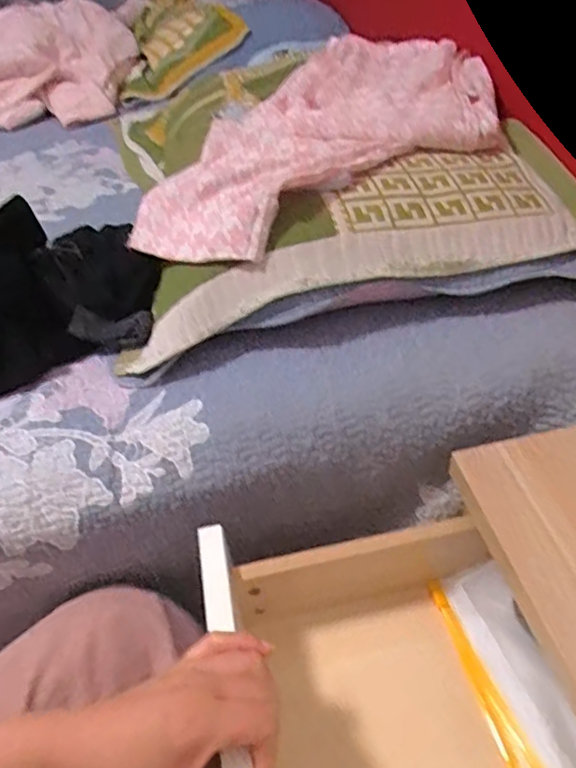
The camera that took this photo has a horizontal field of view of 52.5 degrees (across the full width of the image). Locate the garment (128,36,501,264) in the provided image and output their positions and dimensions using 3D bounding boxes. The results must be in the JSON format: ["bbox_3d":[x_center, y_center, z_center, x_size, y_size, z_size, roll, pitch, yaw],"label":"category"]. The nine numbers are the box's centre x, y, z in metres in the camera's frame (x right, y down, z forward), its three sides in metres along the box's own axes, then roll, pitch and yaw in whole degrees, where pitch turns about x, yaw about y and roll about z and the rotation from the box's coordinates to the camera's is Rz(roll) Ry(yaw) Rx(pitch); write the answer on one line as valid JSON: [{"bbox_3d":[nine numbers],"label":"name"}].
[{"bbox_3d":[0.058,-0.261,0.625,0.287,0.080,0.446,17,49,25],"label":"garment"}]

